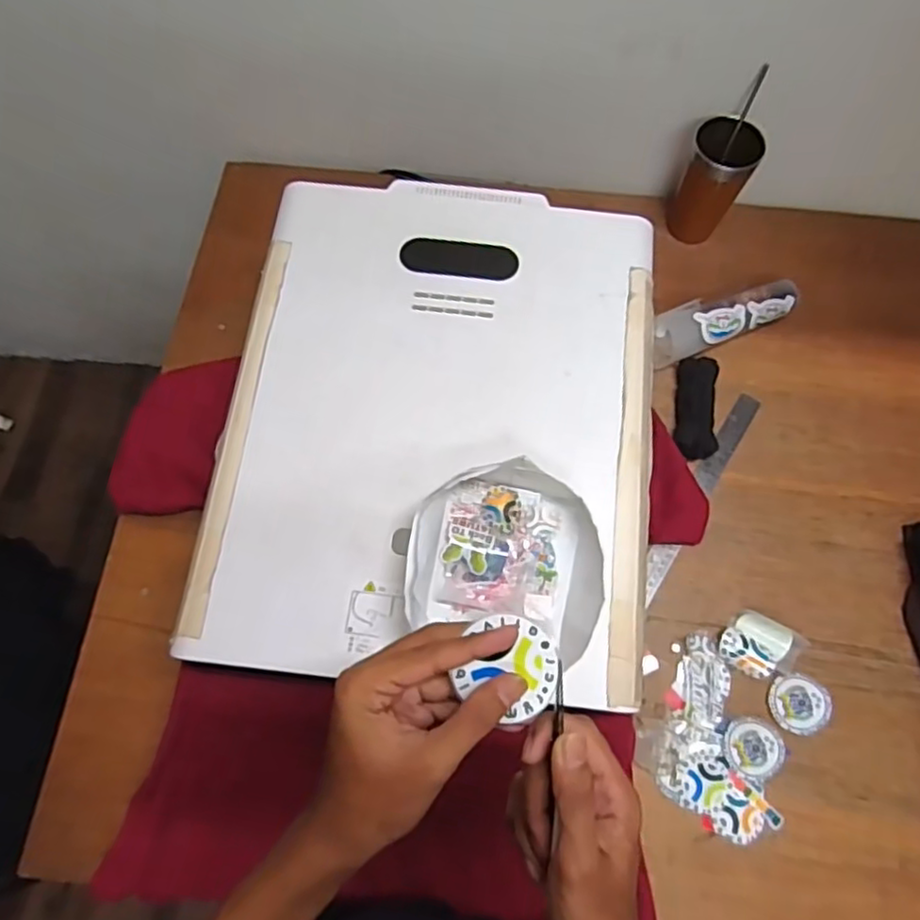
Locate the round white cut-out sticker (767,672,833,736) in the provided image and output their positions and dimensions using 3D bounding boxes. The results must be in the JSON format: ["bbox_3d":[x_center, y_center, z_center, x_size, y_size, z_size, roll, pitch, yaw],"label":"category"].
[{"bbox_3d":[0.360,0.257,0.692,0.064,0.005,0.060,0,69,0],"label":"round white cut-out sticker"}]

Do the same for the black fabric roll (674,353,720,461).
[{"bbox_3d":[0.291,-0.065,0.802,0.046,0.031,0.129,10,70,3],"label":"black fabric roll"}]

